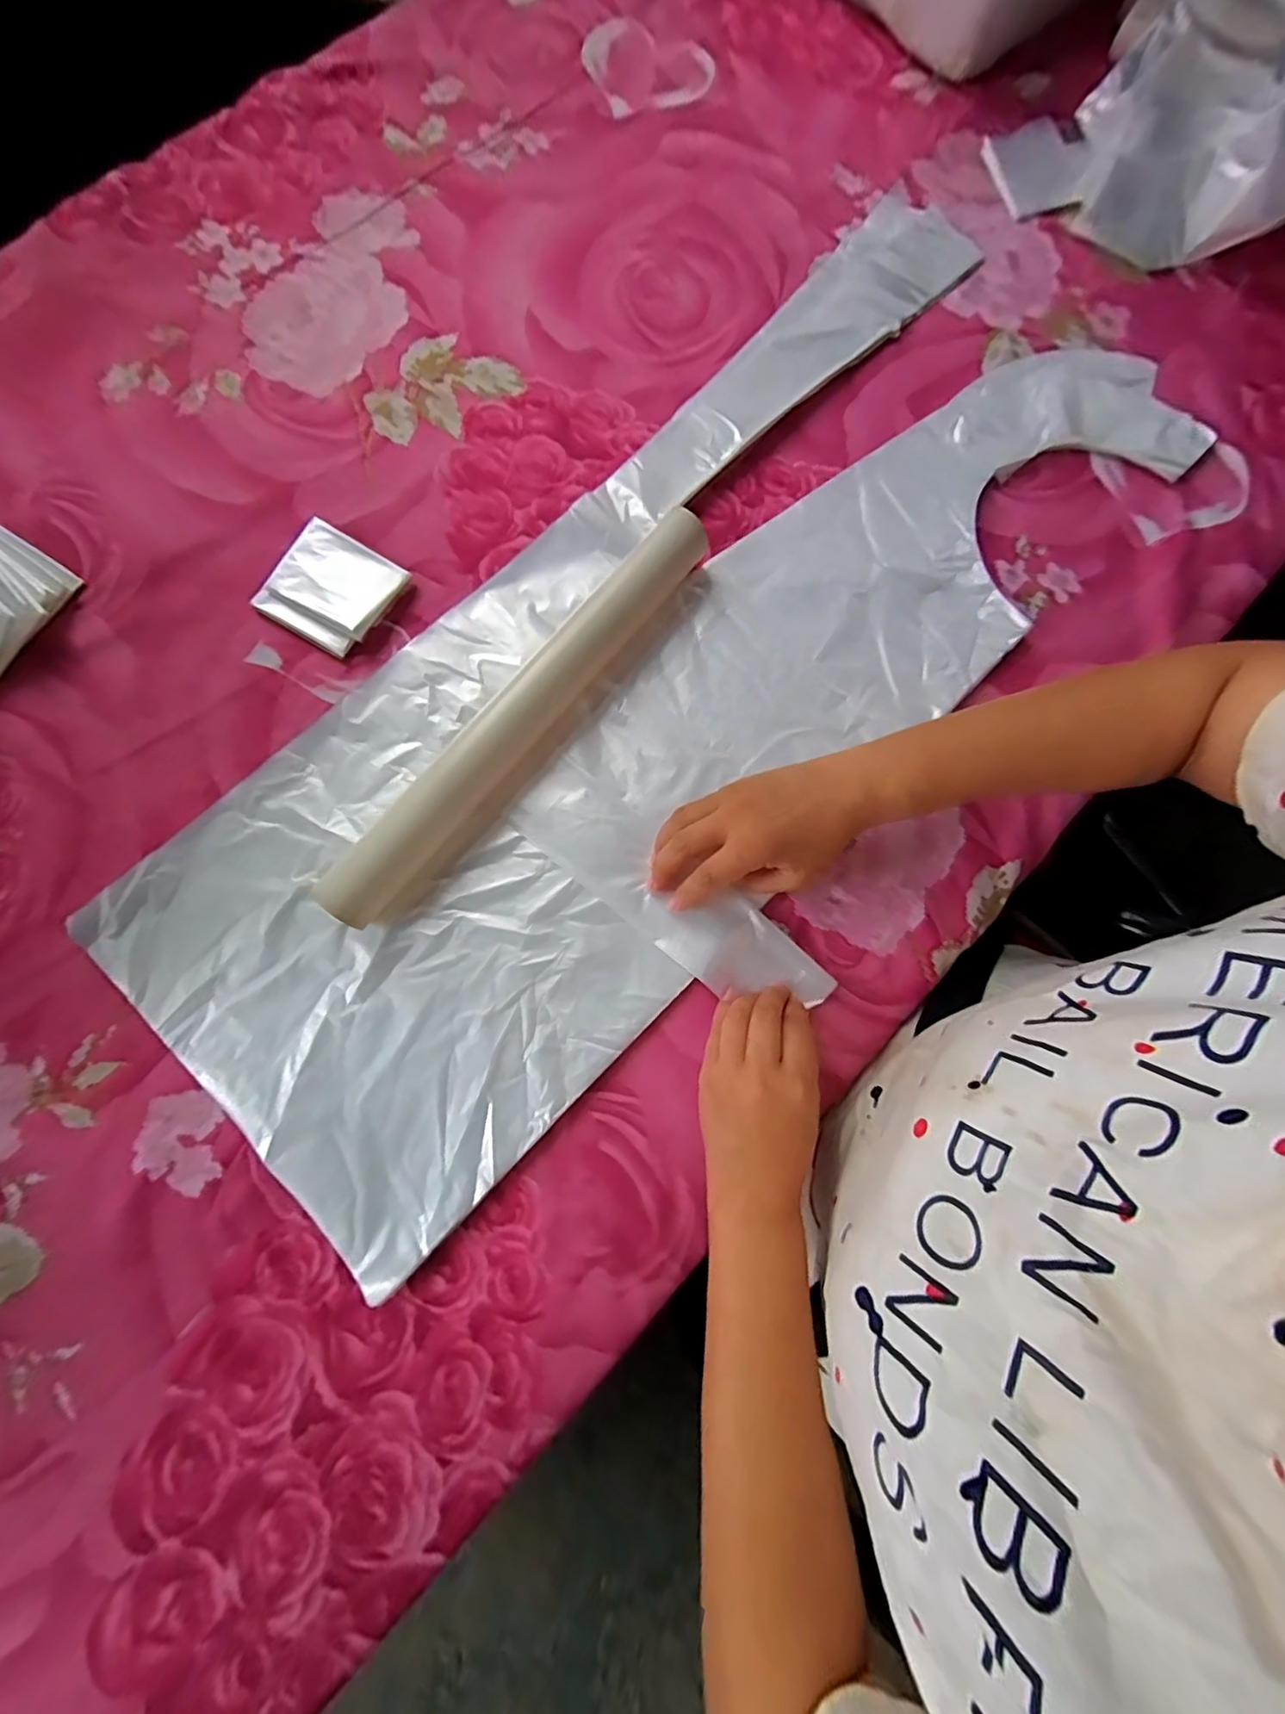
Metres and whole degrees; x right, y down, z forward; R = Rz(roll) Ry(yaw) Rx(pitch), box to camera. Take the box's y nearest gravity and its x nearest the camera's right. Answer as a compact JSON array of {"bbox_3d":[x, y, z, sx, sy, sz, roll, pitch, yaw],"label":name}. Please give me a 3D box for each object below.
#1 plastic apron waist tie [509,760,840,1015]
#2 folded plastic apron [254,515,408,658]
[{"bbox_3d":[0.017,0.025,0.383,0.237,0.004,0.062,36,81,6],"label":"plastic apron waist tie"},{"bbox_3d":[-0.229,-0.198,0.420,0.084,0.015,0.082,33,81,4],"label":"folded plastic apron"}]

